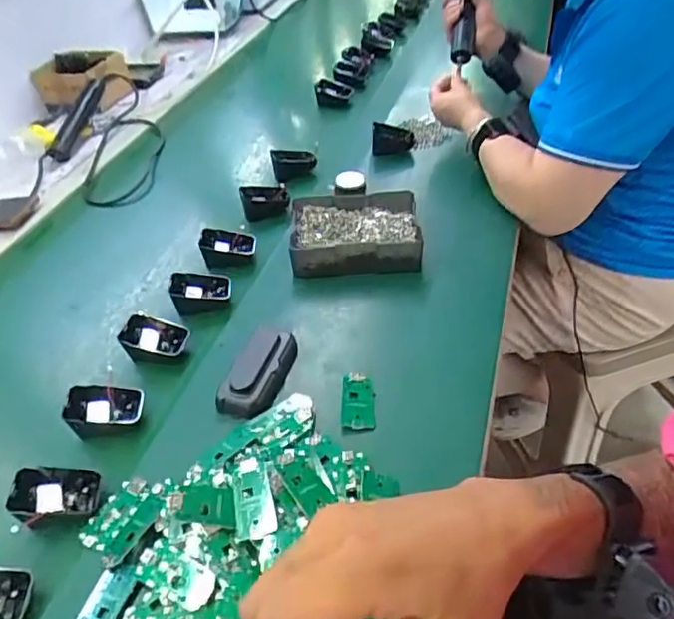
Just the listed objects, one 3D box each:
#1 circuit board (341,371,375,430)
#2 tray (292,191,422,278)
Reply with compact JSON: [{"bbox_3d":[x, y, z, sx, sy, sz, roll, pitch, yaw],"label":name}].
[{"bbox_3d":[0.021,0.088,0.548,0.032,0.008,0.061,5,43,-1],"label":"circuit board"},{"bbox_3d":[0.023,-0.099,0.727,0.155,0.045,0.130,-6,42,4],"label":"tray"}]

